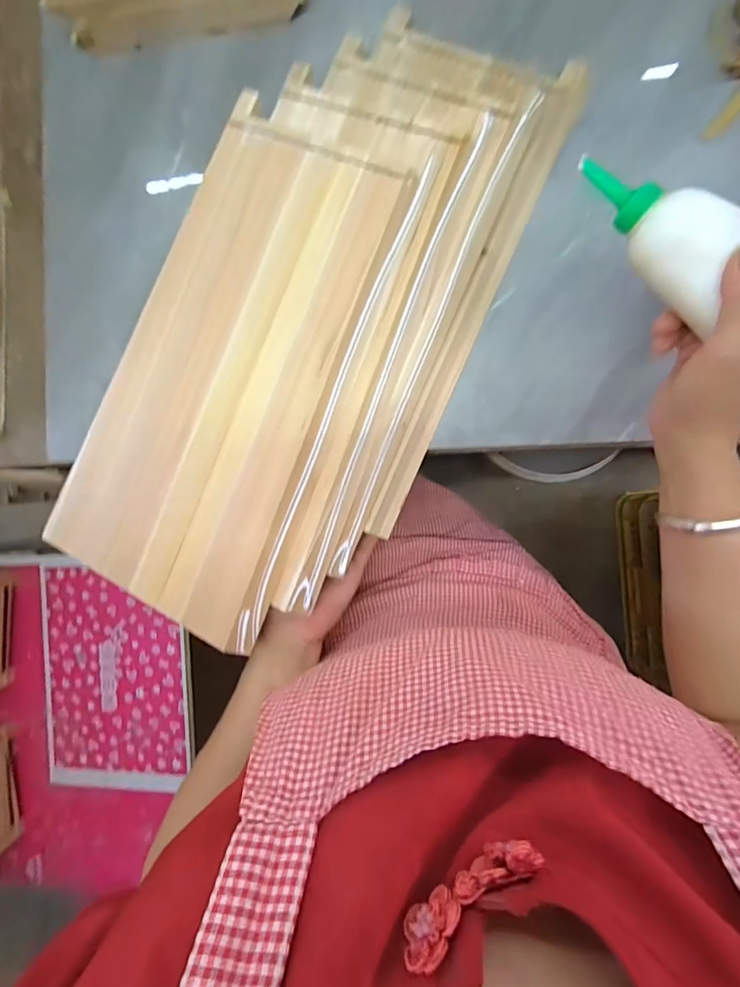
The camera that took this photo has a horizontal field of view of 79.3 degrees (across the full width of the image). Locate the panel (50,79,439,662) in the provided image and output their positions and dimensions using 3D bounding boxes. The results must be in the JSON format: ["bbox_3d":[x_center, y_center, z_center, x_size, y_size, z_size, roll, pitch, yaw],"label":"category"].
[{"bbox_3d":[-0.123,-0.098,0.392,0.213,0.016,0.421,25,95,8],"label":"panel"}]

